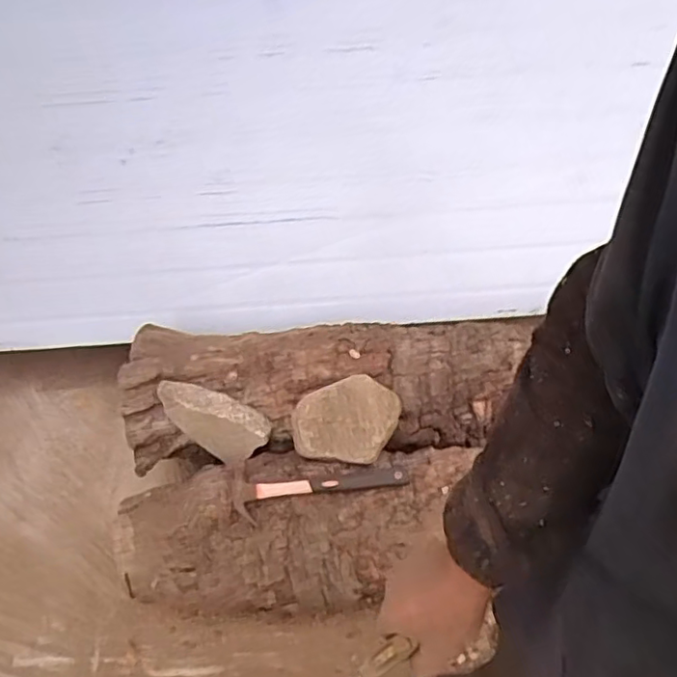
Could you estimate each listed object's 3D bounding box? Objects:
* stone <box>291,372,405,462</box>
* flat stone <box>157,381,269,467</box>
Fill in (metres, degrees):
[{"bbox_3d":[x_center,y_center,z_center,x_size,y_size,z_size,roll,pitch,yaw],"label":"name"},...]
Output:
[{"bbox_3d":[0.018,0.149,1.190,0.205,0.039,0.180,1,50,8],"label":"stone"},{"bbox_3d":[-0.264,0.158,1.252,0.236,0.070,0.109,34,66,0],"label":"flat stone"}]

